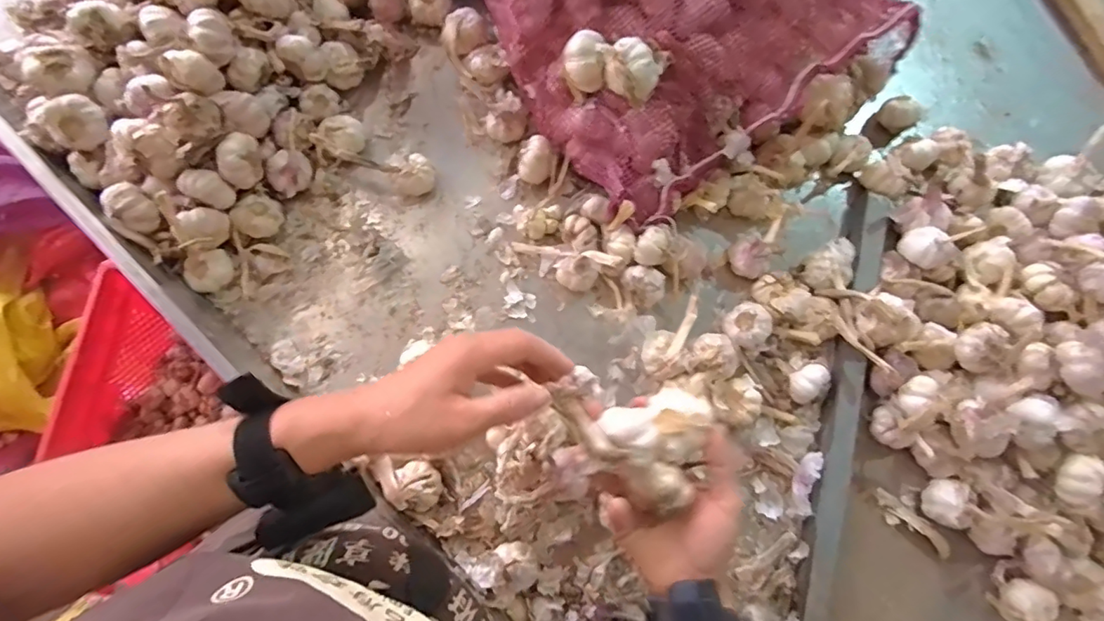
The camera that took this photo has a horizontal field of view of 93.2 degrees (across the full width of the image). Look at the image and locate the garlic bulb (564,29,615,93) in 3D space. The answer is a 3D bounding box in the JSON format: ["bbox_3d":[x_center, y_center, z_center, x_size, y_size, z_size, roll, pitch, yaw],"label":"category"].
[{"bbox_3d":[0.030,-0.213,0.443,0.040,0.042,0.040,-3,80,-1],"label":"garlic bulb"}]

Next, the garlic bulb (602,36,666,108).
[{"bbox_3d":[0.070,-0.198,0.438,0.043,0.041,0.043,0,80,0],"label":"garlic bulb"}]

